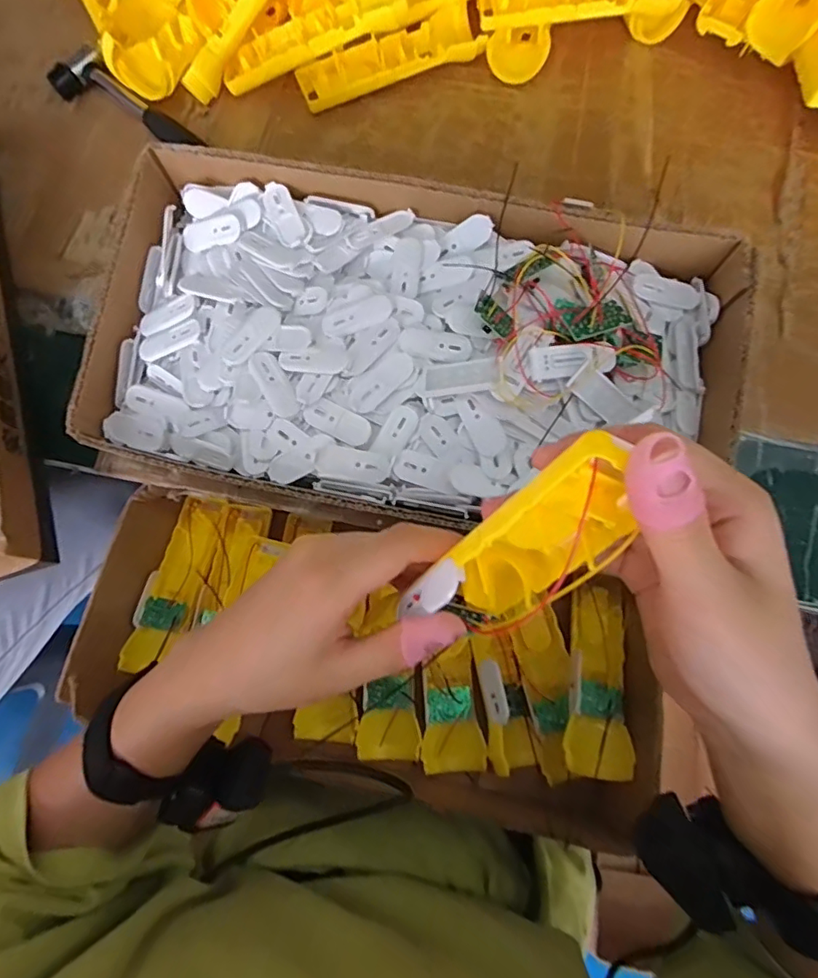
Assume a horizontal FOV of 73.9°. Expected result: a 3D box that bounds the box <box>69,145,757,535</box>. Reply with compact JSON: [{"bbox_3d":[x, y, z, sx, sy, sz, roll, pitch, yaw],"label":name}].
[{"bbox_3d":[-0.002,-0.087,0.375,0.408,0.081,0.220,13,77,4],"label":"box"}]

